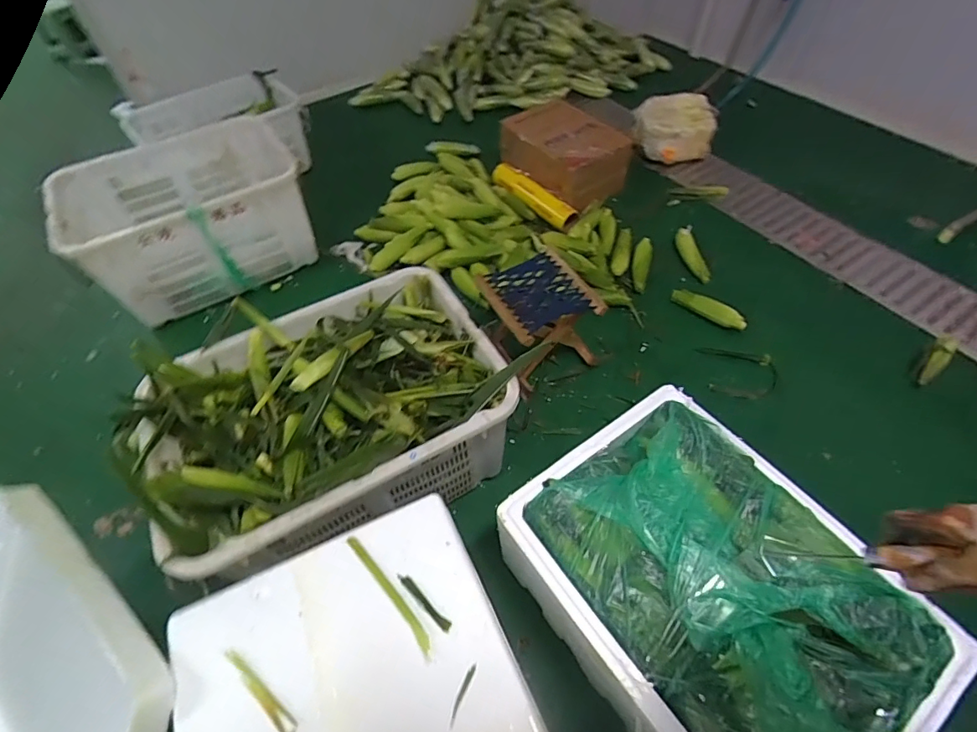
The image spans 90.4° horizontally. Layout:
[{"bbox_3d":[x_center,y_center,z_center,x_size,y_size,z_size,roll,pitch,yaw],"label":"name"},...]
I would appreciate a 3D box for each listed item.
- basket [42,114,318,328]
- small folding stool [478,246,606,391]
[{"bbox_3d":[-0.948,-0.477,1.579,0.635,0.373,0.439,-28,58,-15],"label":"basket"},{"bbox_3d":[0.137,-0.119,1.327,0.244,0.249,0.245,-23,56,-12],"label":"small folding stool"}]

